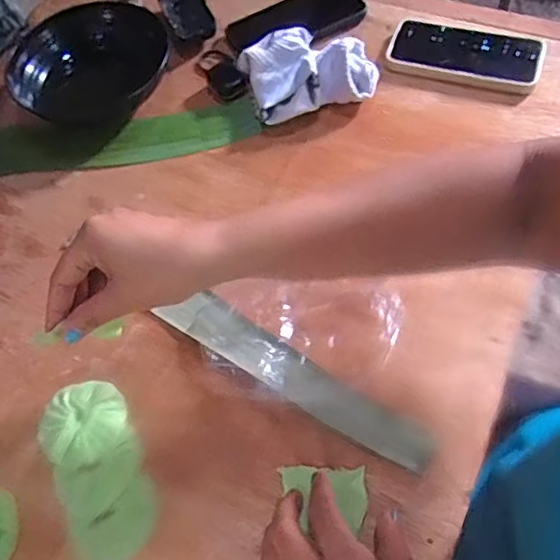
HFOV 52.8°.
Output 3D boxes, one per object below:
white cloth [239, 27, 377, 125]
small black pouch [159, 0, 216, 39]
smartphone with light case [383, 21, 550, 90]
[{"bbox_3d":[0.033,-0.236,0.633,0.143,0.048,0.110,-14,60,-4],"label":"white cloth"},{"bbox_3d":[-0.117,-0.342,0.712,0.053,0.028,0.089,-22,61,-8],"label":"small black pouch"},{"bbox_3d":[0.213,-0.262,0.648,0.166,0.016,0.088,16,63,13],"label":"smartphone with light case"}]

